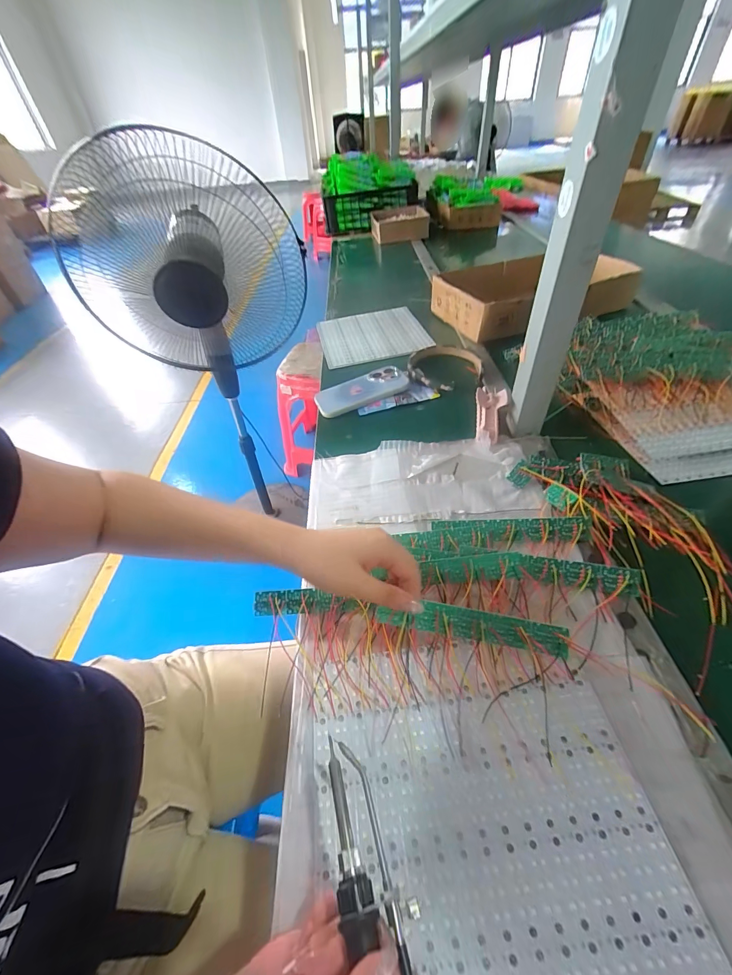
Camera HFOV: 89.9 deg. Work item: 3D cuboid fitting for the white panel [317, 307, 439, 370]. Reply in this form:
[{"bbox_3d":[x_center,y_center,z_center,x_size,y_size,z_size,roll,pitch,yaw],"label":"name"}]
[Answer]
[{"bbox_3d":[0.012,-0.358,0.846,0.232,0.016,0.257,-11,46,-4],"label":"white panel"}]

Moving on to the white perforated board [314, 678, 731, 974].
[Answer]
[{"bbox_3d":[0.084,0.249,0.256,0.235,0.009,0.181,-8,46,-1],"label":"white perforated board"}]

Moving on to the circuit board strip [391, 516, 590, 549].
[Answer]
[{"bbox_3d":[0.145,0.055,0.420,0.206,0.021,0.037,-1,46,6],"label":"circuit board strip"}]

